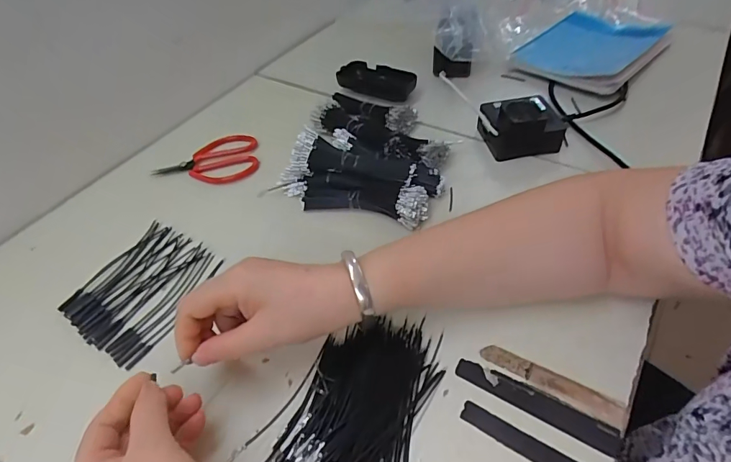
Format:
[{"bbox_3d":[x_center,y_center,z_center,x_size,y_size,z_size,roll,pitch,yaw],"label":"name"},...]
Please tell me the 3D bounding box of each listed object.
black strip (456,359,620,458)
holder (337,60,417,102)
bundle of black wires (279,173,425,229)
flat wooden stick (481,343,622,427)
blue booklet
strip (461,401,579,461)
[{"bbox_3d":[0.121,0.123,0.309,0.113,0.004,0.018,22,54,24],"label":"black strip"},{"bbox_3d":[0.018,-0.217,0.610,0.109,0.025,0.054,23,54,24],"label":"holder"},{"bbox_3d":[-0.014,-0.037,0.455,0.160,0.034,0.041,11,50,15],"label":"bundle of black wires"},{"bbox_3d":[0.136,0.111,0.317,0.101,0.004,0.018,23,54,24],"label":"flat wooden stick"},{"bbox_3d":[0.325,-0.274,0.621,0.225,0.013,0.143,-38,55,-26],"label":"blue booklet"},{"bbox_3d":[0.112,0.146,0.289,0.096,0.004,0.015,24,54,25],"label":"strip"}]

